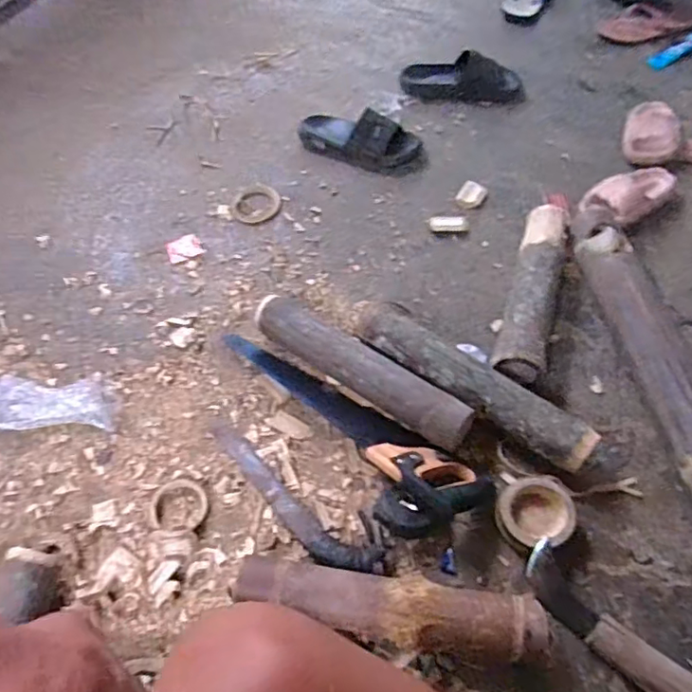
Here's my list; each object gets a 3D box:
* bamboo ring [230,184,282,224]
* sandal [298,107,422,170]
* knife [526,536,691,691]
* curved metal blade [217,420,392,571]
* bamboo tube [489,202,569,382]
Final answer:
[{"bbox_3d":[-0.173,-0.273,1.094,0.093,0.009,0.098,-2,58,3],"label":"bamboo ring"},{"bbox_3d":[0.018,-0.425,1.134,0.248,0.069,0.095,24,63,19],"label":"sandal"},{"bbox_3d":[0.303,0.327,0.652,0.055,0.025,0.230,-41,63,-19],"label":"knife"},{"bbox_3d":[-0.085,0.204,0.774,0.315,0.032,0.058,34,66,23],"label":"curved metal blade"},{"bbox_3d":[0.296,-0.093,0.892,0.075,0.071,0.341,15,59,12],"label":"bamboo tube"}]

